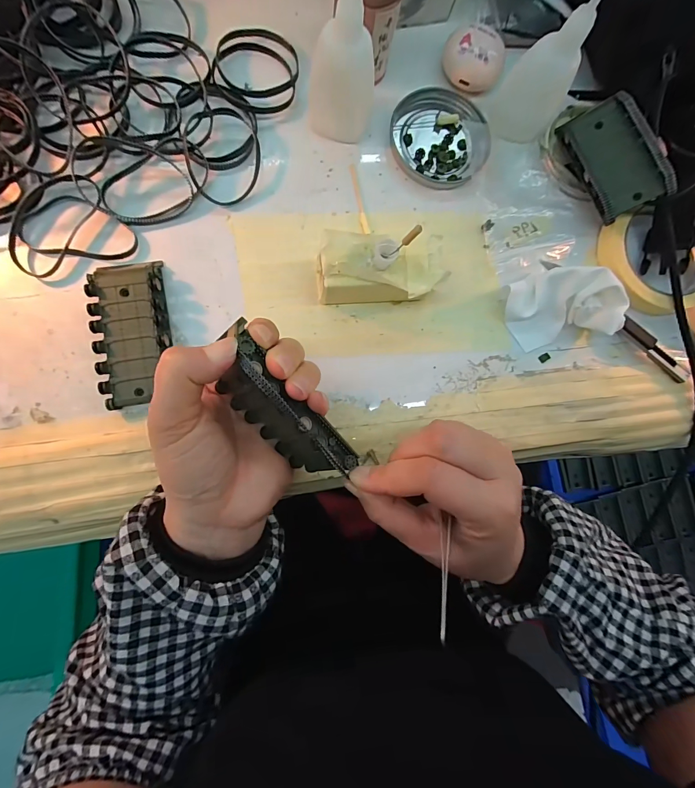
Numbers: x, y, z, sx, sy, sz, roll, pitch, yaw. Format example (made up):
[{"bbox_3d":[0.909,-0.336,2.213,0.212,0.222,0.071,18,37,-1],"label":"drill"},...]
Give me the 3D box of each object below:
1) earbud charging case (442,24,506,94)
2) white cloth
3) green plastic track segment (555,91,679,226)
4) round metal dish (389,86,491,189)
[{"bbox_3d":[0.099,-0.264,0.277,0.047,0.019,0.043,18,82,-4],"label":"earbud charging case"},{"bbox_3d":[0.160,-0.066,0.259,0.078,0.013,0.053,-14,105,13],"label":"white cloth"},{"bbox_3d":[0.202,-0.181,0.265,0.046,0.014,0.092,-26,75,34],"label":"green plastic track segment"},{"bbox_3d":[0.073,-0.203,0.278,0.077,0.010,0.074,1,83,-7],"label":"round metal dish"}]

